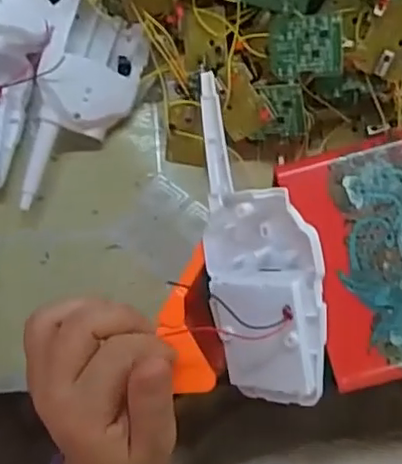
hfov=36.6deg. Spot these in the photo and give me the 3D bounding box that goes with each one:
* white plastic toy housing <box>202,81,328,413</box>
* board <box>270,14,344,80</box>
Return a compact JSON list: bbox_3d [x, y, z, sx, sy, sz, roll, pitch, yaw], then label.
[{"bbox_3d":[0.028,0.008,0.305,0.063,0.028,0.161,-11,90,28],"label":"white plastic toy housing"},{"bbox_3d":[0.060,-0.106,0.348,0.042,0.004,0.034,4,104,25],"label":"board"}]

